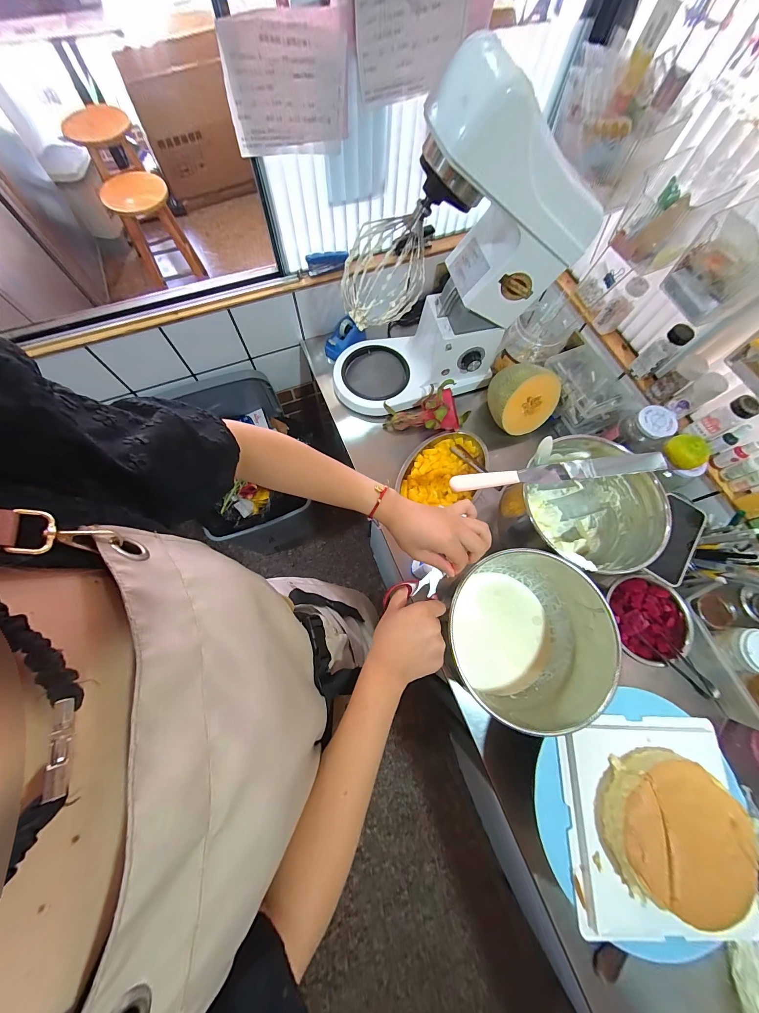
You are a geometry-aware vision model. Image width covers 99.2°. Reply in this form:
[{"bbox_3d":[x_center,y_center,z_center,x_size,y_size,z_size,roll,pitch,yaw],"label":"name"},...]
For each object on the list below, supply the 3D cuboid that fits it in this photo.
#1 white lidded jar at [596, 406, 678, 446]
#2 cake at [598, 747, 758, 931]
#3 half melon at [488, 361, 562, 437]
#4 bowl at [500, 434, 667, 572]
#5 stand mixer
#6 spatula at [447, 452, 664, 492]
[{"bbox_3d":[0.537,-0.156,0.668,0.075,0.084,0.072,-16,73,-8],"label":"white lidded jar"},{"bbox_3d":[0.373,0.404,0.402,0.160,0.053,0.157,1,71,-2],"label":"cake"},{"bbox_3d":[0.319,-0.252,0.739,0.139,0.144,0.096,2,39,-22],"label":"half melon"},{"bbox_3d":[0.347,0.011,0.589,0.205,0.212,0.211,1,71,-2],"label":"bowl"},{"bbox_3d":[0.128,-0.392,0.599,0.441,0.481,0.215,-2,71,-3],"label":"stand mixer"},{"bbox_3d":[0.291,-0.056,0.527,0.356,0.027,0.036,-6,72,-4],"label":"spatula"}]

